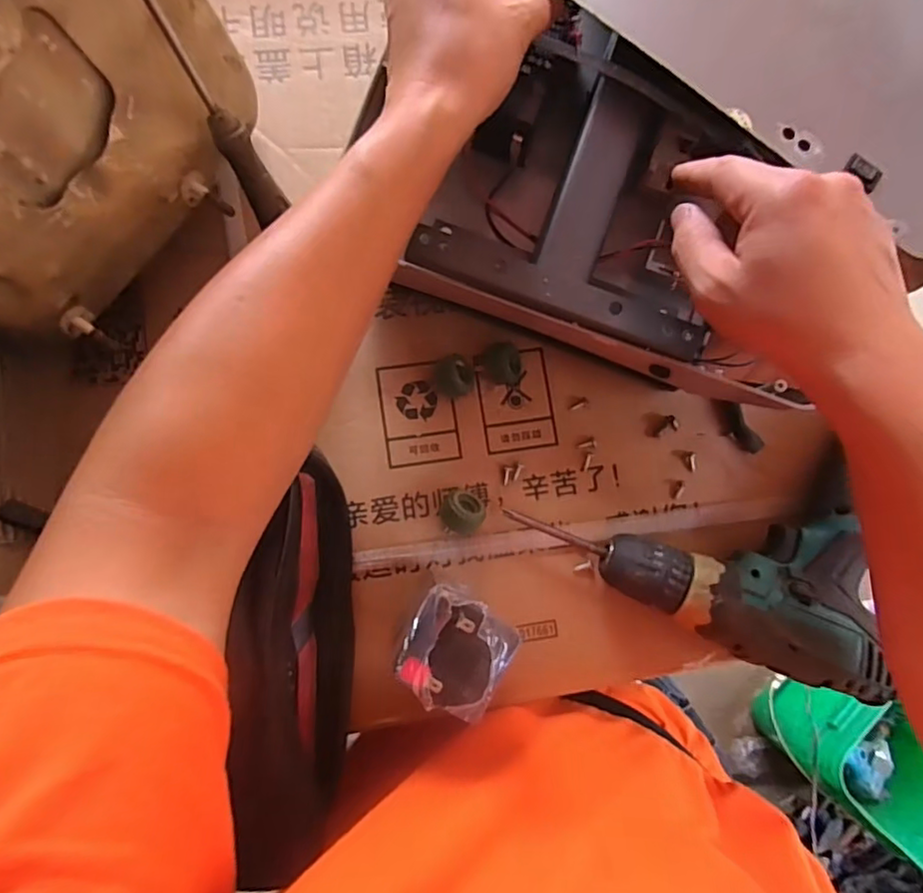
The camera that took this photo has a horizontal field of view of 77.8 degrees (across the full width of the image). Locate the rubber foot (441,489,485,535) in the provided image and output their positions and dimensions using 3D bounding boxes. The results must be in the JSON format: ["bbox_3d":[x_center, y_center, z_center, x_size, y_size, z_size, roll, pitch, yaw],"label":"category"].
[{"bbox_3d":[0.001,0.043,0.370,0.026,0.025,0.028,0,85,-1],"label":"rubber foot"}]

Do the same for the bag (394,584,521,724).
[{"bbox_3d":[-0.003,0.097,0.268,0.049,0.015,0.052,29,85,1],"label":"bag"}]

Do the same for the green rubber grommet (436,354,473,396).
[{"bbox_3d":[-0.004,-0.046,0.381,0.025,0.021,0.026,0,85,-1],"label":"green rubber grommet"}]

